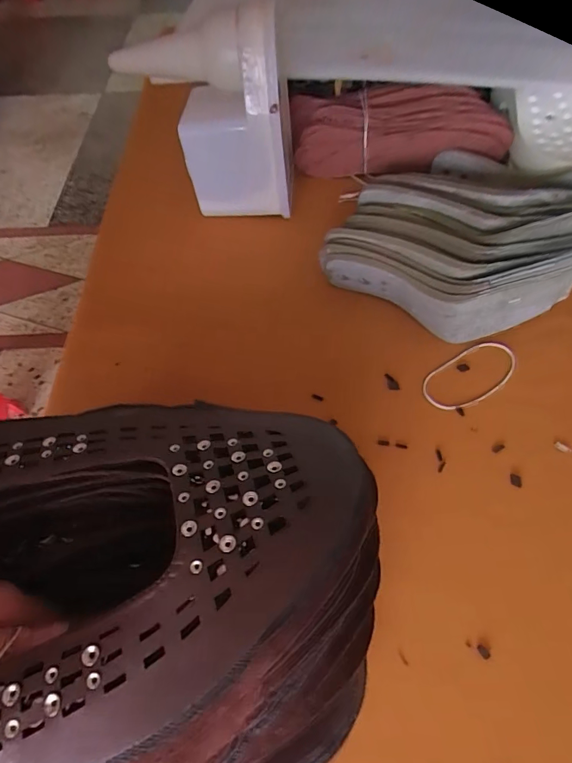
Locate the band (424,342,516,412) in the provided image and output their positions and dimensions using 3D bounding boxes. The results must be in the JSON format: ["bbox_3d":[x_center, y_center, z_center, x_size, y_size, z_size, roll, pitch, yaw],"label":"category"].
[{"bbox_3d":[0.177,-0.006,0.411,0.109,0.004,0.049,-30,64,-18],"label":"band"}]

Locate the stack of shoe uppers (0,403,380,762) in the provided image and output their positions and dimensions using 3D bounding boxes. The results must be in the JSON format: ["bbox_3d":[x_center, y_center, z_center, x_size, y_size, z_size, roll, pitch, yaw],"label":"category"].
[{"bbox_3d":[-0.068,0.115,0.240,0.241,0.092,0.236,-13,57,-6],"label":"stack of shoe uppers"}]

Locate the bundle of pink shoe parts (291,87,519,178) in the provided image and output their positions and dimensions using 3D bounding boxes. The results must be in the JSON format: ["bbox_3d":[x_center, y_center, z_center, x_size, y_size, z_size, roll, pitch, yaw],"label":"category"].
[{"bbox_3d":[0.141,-0.310,0.543,0.265,0.083,0.063,1,57,3],"label":"bundle of pink shoe parts"}]

